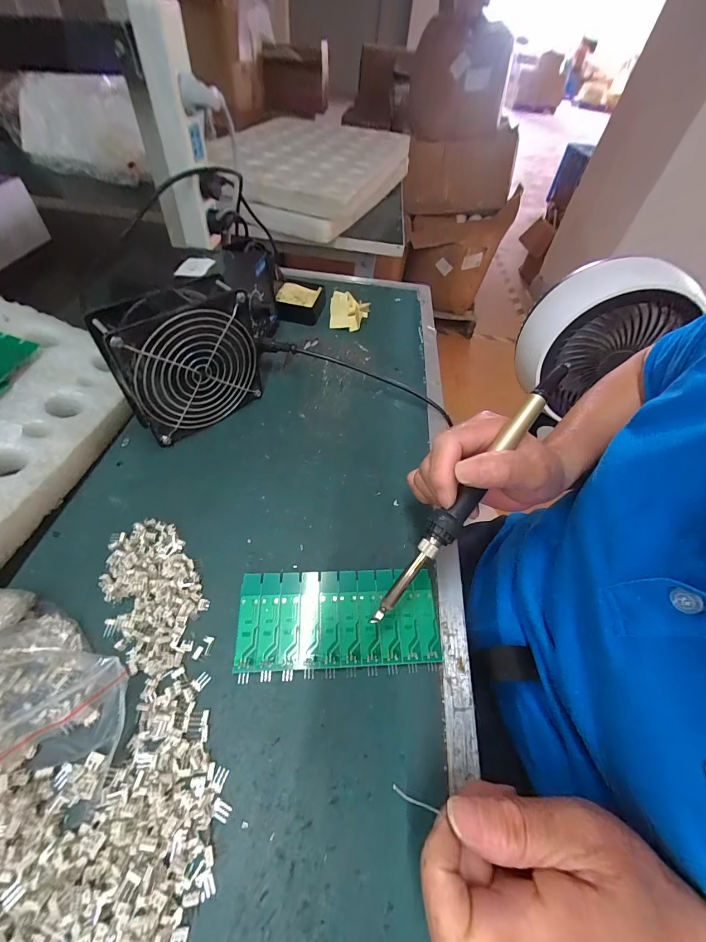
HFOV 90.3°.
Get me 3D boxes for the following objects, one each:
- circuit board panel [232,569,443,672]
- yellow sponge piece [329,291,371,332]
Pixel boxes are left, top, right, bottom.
[{"bbox_3d":[-0.009,0.105,0.252,0.138,0.014,0.062,1,53,-6],"label":"circuit board panel"},{"bbox_3d":[-0.005,-0.228,0.502,0.055,0.019,0.069,8,53,0],"label":"yellow sponge piece"}]

